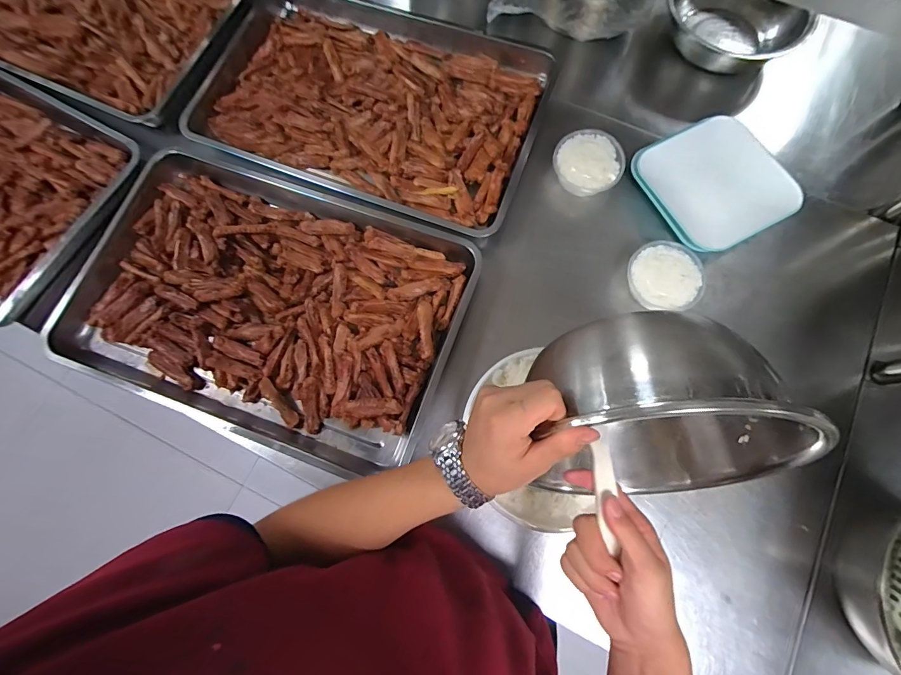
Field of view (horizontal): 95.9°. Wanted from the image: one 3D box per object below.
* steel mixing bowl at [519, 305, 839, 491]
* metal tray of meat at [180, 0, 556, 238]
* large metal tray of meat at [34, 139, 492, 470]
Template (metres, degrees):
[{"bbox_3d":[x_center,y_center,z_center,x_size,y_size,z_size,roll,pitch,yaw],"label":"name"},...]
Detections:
[{"bbox_3d":[0.208,0.078,0.449,0.236,0.194,0.137,1,51,4],"label":"steel mixing bowl"},{"bbox_3d":[-0.155,-0.452,0.741,0.648,0.067,0.420,23,77,7],"label":"metal tray of meat"},{"bbox_3d":[-0.301,-0.066,0.649,0.636,0.050,0.397,18,78,11],"label":"large metal tray of meat"}]

